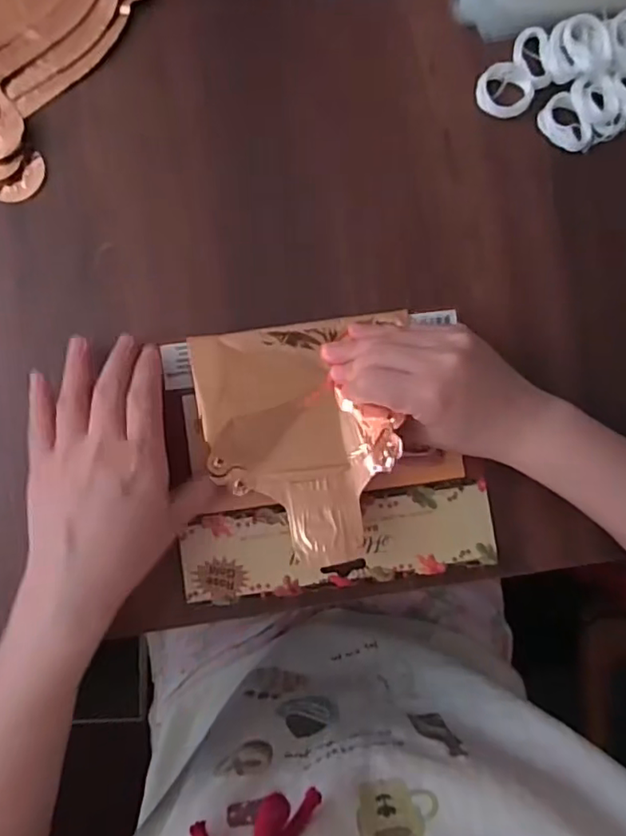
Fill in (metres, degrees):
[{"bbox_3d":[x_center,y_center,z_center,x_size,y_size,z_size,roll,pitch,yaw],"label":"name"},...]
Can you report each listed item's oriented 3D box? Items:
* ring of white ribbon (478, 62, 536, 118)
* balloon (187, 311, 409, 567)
[{"bbox_3d":[0.125,-0.211,0.376,0.035,0.011,0.032,0,87,-4],"label":"ring of white ribbon"},{"bbox_3d":[-0.005,0.011,0.342,0.115,0.033,0.141,-9,86,-4],"label":"balloon"}]

